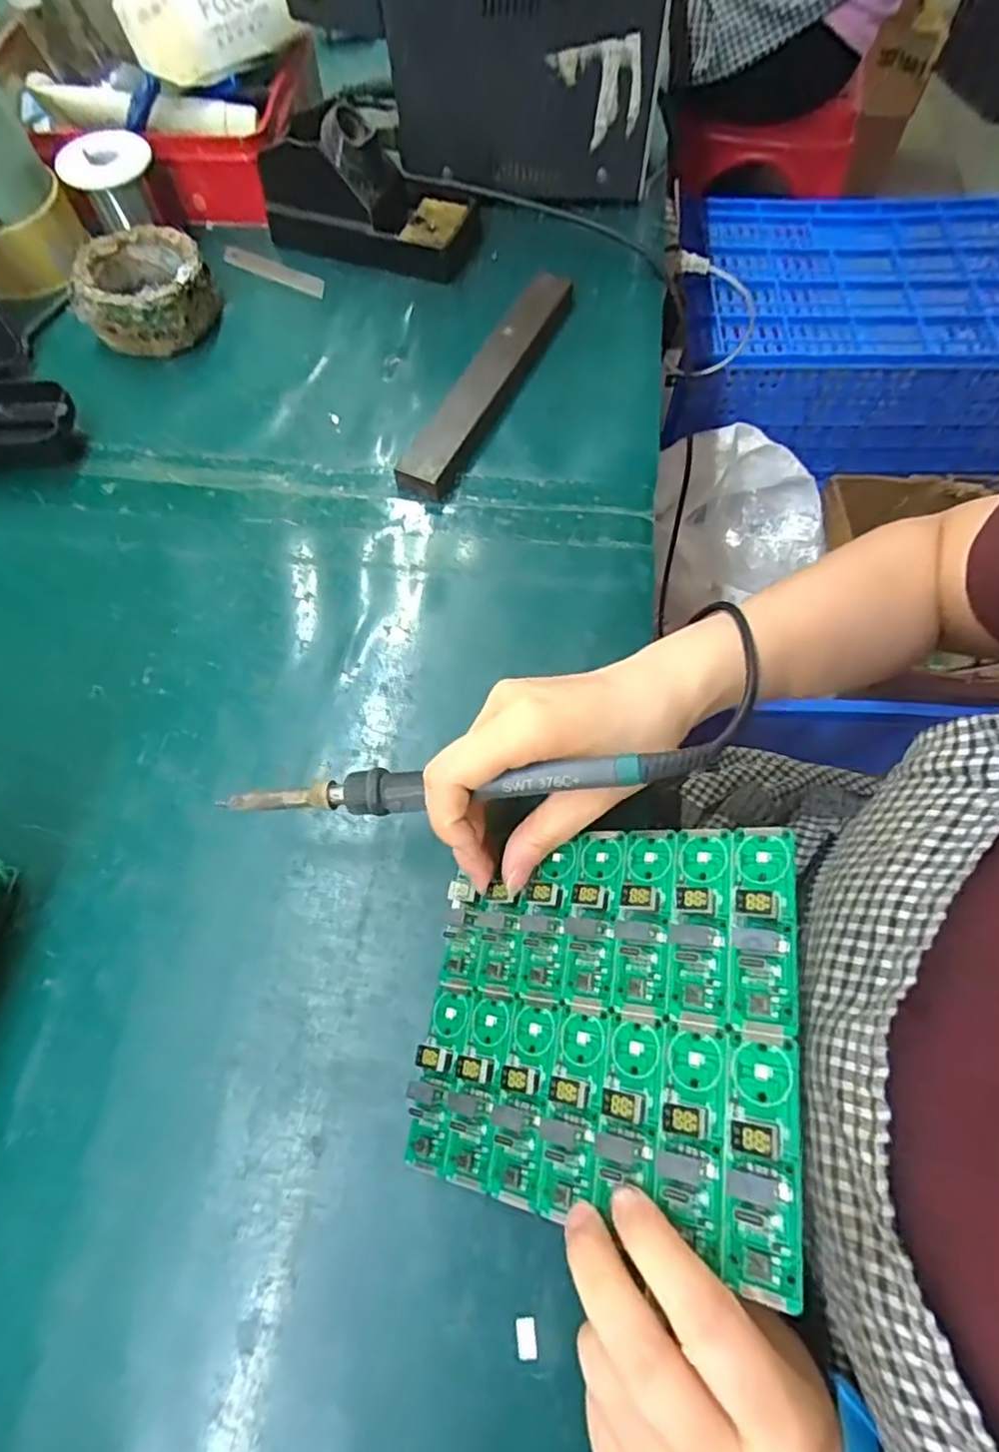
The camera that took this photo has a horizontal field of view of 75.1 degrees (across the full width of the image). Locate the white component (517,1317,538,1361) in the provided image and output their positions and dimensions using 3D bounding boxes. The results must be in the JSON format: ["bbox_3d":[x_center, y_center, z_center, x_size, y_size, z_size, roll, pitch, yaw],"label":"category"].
[{"bbox_3d":[0.010,0.226,0.240,0.007,0.004,0.012,-6,66,-2],"label":"white component"}]

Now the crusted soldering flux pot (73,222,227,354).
[{"bbox_3d":[-0.250,-0.307,0.460,0.091,0.044,0.083,0,66,0],"label":"crusted soldering flux pot"}]

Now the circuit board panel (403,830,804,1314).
[{"bbox_3d":[0.032,0.104,0.244,0.144,0.012,0.133,-8,60,36],"label":"circuit board panel"}]

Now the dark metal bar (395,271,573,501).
[{"bbox_3d":[-0.005,-0.235,0.439,0.034,0.016,0.211,24,68,10],"label":"dark metal bar"}]

